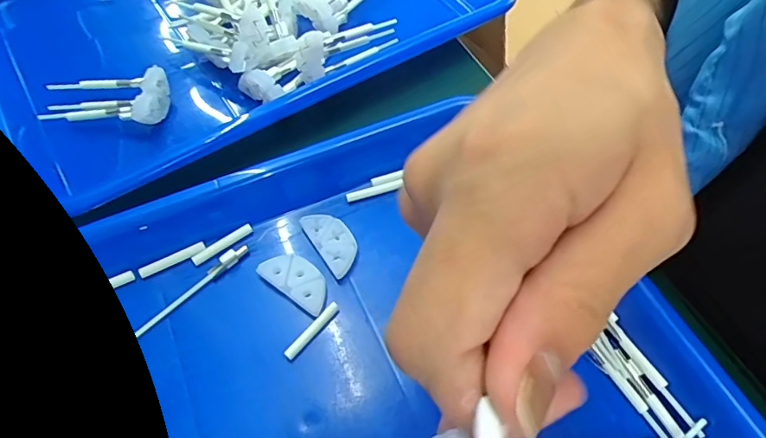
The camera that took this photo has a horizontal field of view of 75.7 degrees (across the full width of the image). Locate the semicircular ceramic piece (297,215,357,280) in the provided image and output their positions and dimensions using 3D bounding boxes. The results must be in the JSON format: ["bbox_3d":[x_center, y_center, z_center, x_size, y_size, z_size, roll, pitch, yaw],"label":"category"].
[{"bbox_3d":[-0.026,0.010,0.256,0.020,0.004,0.038,-29,63,-17],"label":"semicircular ceramic piece"}]

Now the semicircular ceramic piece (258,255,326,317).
[{"bbox_3d":[-0.043,0.029,0.246,0.038,0.004,0.019,32,64,17],"label":"semicircular ceramic piece"}]

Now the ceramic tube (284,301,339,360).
[{"bbox_3d":[-0.034,0.052,0.234,0.005,0.004,0.033,37,65,20],"label":"ceramic tube"}]

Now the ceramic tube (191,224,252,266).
[{"bbox_3d":[-0.085,0.013,0.259,0.033,0.004,0.006,-32,64,-18],"label":"ceramic tube"}]

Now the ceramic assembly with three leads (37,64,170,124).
[{"bbox_3d":[-0.170,-0.074,0.303,0.075,0.014,0.036,2,67,11],"label":"ceramic assembly with three leads"}]

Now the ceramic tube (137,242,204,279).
[{"bbox_3d":[-0.108,0.021,0.254,0.034,0.004,0.005,-26,62,-15],"label":"ceramic tube"}]

